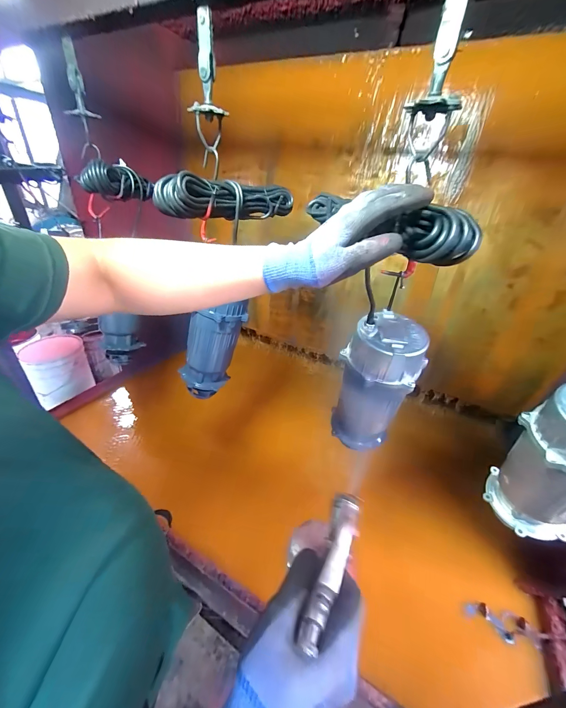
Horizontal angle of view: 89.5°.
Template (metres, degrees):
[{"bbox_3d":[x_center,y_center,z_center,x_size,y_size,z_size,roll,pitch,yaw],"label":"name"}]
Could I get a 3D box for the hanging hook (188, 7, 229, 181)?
[{"bbox_3d":[-0.144,-0.485,0.549,0.068,0.230,0.047,-3,32,-10],"label":"hanging hook"}]

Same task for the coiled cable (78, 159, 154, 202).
[{"bbox_3d":[-0.433,-0.457,0.766,0.063,0.081,0.270,3,32,-1],"label":"coiled cable"}]

